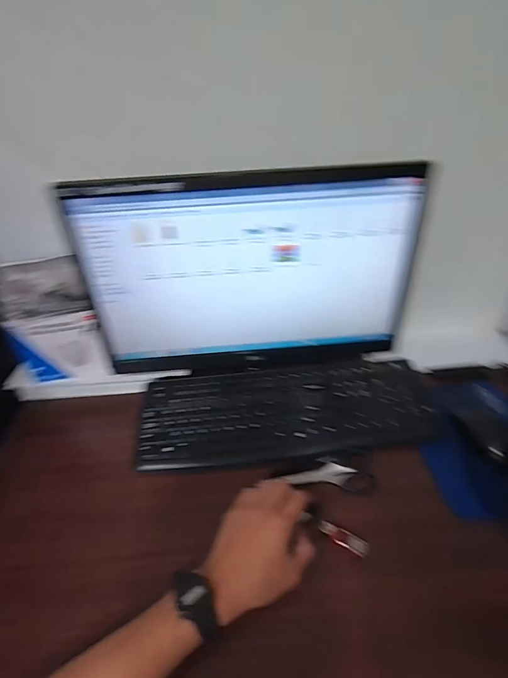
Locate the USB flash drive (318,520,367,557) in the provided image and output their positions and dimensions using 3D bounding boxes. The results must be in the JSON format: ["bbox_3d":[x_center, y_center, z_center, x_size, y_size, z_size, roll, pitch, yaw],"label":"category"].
[{"bbox_3d":[0.103,0.231,0.433,0.058,0.005,0.017,19,43,23],"label":"USB flash drive"}]

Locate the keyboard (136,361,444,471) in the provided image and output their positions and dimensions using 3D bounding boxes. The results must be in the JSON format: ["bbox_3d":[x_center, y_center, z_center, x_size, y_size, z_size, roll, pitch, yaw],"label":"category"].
[{"bbox_3d":[0.051,0.105,0.572,0.434,0.028,0.163,-5,39,-5],"label":"keyboard"}]

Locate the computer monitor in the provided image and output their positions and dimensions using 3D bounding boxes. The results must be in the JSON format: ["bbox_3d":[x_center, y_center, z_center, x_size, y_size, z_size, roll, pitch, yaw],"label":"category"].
[{"bbox_3d":[-0.005,-0.085,0.529,0.436,0.280,0.075,-4,39,-3],"label":"computer monitor"}]

